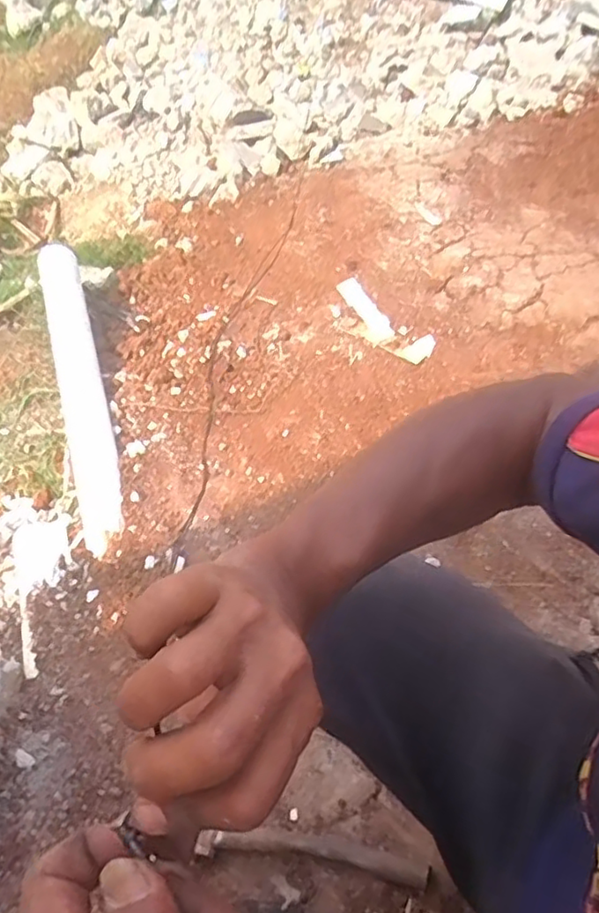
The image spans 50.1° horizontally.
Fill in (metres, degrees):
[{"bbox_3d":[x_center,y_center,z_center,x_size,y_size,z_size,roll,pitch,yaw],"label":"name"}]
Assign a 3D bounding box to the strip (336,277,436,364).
[{"bbox_3d":[0.168,-0.293,1.379,0.083,0.009,0.336,-38,49,-1],"label":"strip"}]

